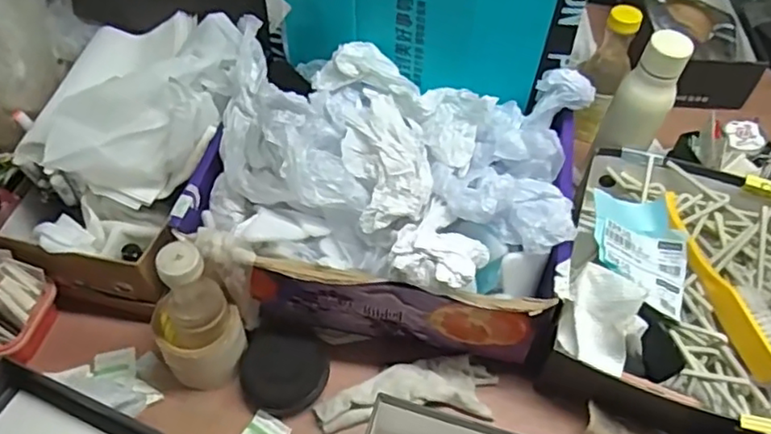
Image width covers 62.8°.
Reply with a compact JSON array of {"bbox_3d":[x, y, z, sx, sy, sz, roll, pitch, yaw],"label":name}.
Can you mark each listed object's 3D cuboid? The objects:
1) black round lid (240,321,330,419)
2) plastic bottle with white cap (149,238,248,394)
[{"bbox_3d":[-0.108,0.163,0.679,0.089,0.027,0.091,0,52,0],"label":"black round lid"},{"bbox_3d":[-0.195,0.096,0.633,0.083,0.163,0.082,0,52,0],"label":"plastic bottle with white cap"}]

